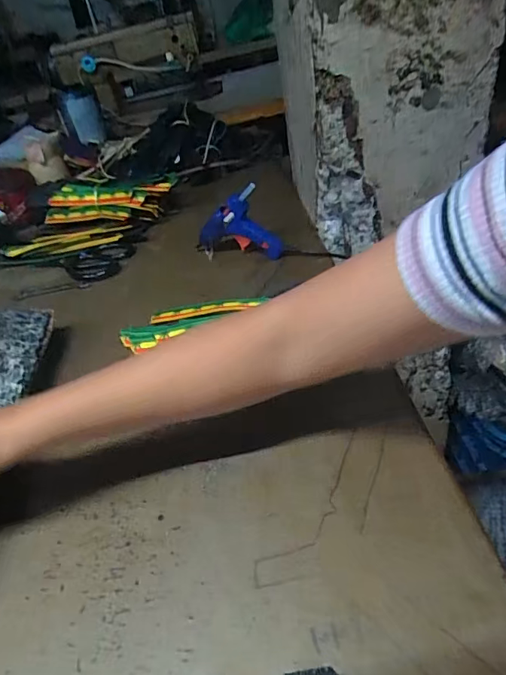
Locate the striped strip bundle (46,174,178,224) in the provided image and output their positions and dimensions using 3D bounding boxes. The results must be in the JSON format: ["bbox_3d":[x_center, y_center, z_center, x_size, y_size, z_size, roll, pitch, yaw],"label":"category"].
[{"bbox_3d":[-0.263,-0.253,0.850,0.248,0.069,0.024,-2,13,12],"label":"striped strip bundle"}]

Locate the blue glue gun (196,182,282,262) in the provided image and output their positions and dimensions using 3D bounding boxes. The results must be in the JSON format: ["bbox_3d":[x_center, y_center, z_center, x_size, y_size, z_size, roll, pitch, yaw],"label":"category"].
[{"bbox_3d":[-0.026,-0.160,0.669,0.135,0.119,0.024,6,42,22],"label":"blue glue gun"}]

